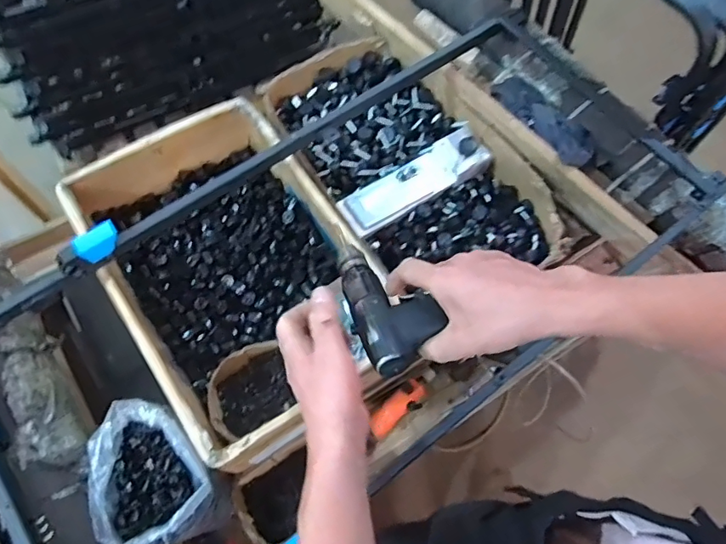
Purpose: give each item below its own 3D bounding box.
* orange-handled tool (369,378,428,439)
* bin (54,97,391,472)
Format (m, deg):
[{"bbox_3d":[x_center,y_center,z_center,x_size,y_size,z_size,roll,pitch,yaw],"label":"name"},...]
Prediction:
[{"bbox_3d":[0.060,0.234,0.862,0.118,0.042,0.046,-45,74,-2],"label":"orange-handled tool"},{"bbox_3d":[-0.206,-0.003,0.837,0.368,0.166,0.509,-34,72,-15],"label":"bin"}]

